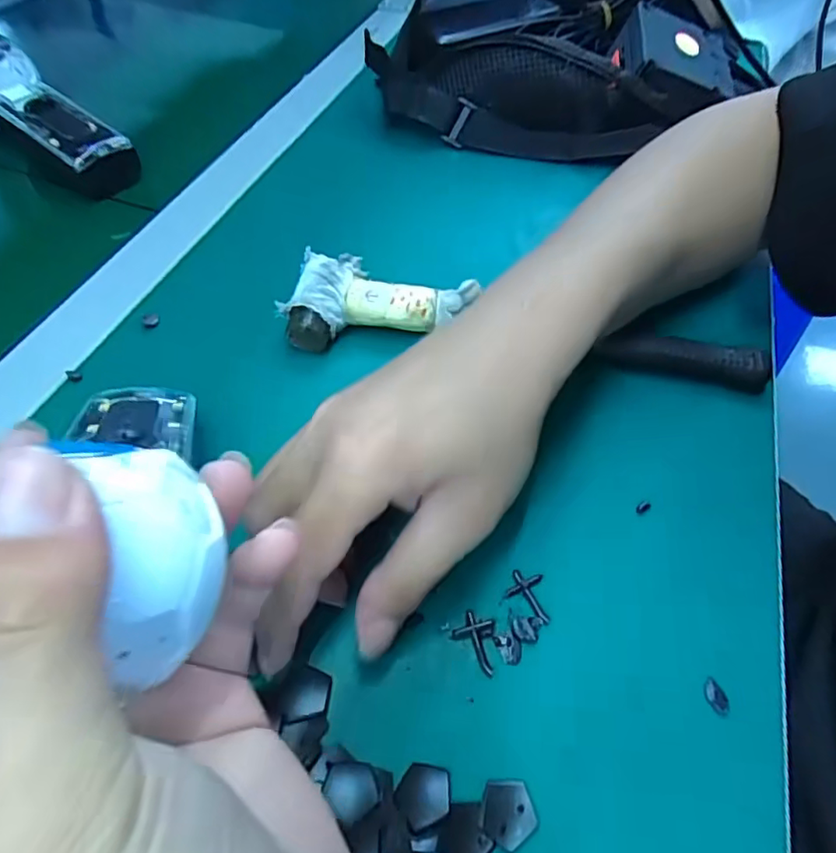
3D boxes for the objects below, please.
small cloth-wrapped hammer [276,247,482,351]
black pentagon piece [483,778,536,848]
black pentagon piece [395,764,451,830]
[{"bbox_3d":[-0.023,-0.063,0.309,0.101,0.047,0.049,9,55,3],"label":"small cloth-wrapped hammer"},{"bbox_3d":[0.031,0.129,0.186,0.017,0.004,0.018,7,54,2],"label":"black pentagon piece"},{"bbox_3d":[0.002,0.125,0.187,0.018,0.004,0.018,6,54,1],"label":"black pentagon piece"}]

